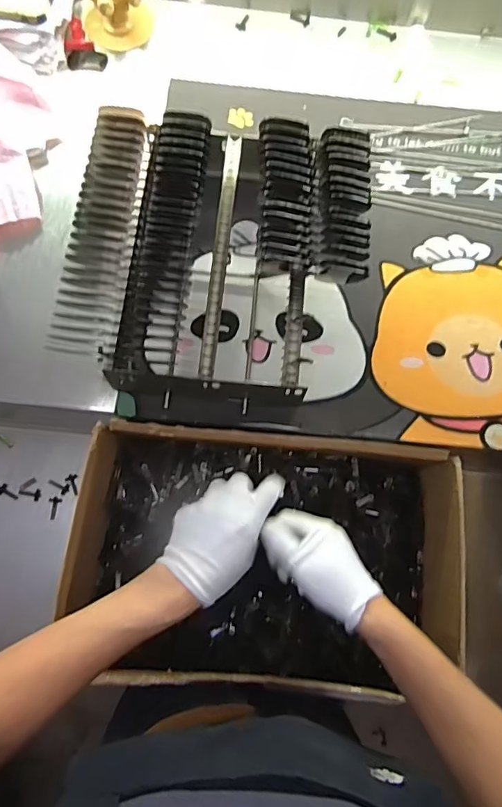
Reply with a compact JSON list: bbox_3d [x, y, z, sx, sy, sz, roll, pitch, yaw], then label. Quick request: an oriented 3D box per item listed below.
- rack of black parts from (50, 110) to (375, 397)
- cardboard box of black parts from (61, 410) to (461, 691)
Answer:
[{"bbox_3d":[-0.032,-0.156,0.535,0.293,0.117,0.292,11,75,0],"label":"rack of black parts"},{"bbox_3d":[0.017,0.173,0.547,0.409,0.095,0.264,5,75,2],"label":"cardboard box of black parts"}]

